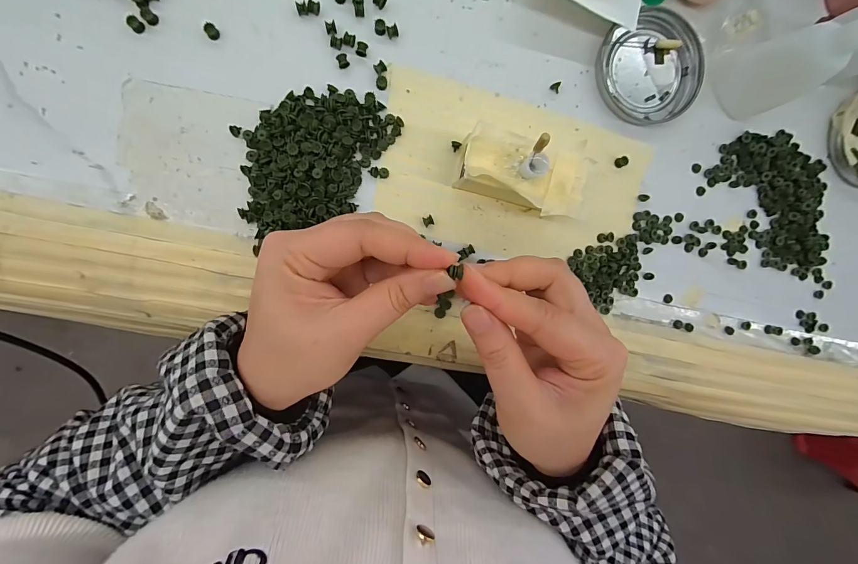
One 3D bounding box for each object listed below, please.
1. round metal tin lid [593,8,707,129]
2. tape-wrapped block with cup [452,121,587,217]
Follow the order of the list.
[{"bbox_3d":[0.162,-0.155,0.264,0.075,0.009,0.074,-1,95,-7],"label":"round metal tin lid"},{"bbox_3d":[0.060,-0.071,0.239,0.083,0.045,0.045,14,92,-8],"label":"tape-wrapped block with cup"}]

